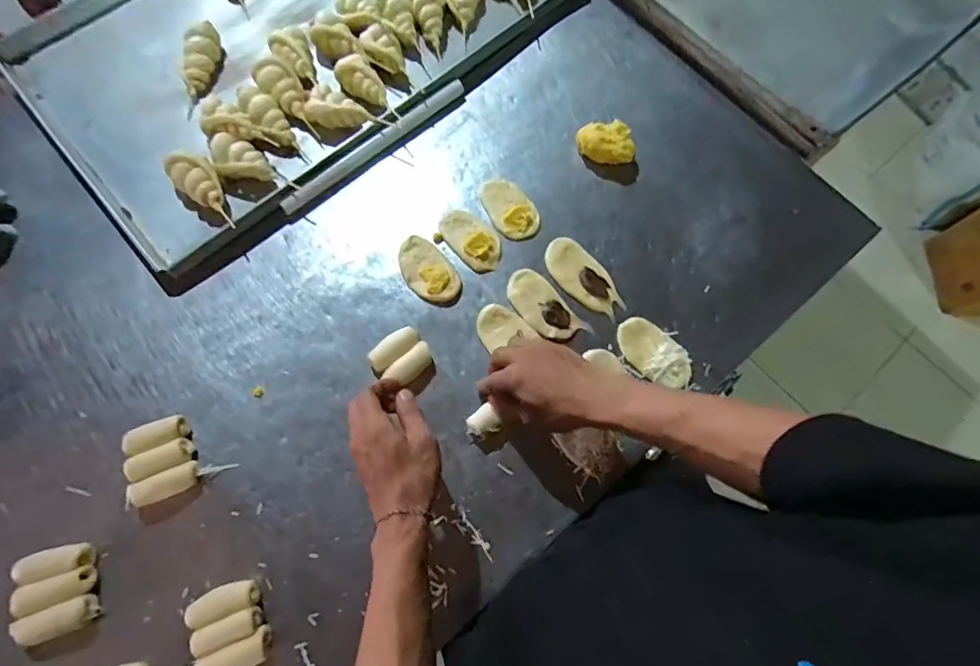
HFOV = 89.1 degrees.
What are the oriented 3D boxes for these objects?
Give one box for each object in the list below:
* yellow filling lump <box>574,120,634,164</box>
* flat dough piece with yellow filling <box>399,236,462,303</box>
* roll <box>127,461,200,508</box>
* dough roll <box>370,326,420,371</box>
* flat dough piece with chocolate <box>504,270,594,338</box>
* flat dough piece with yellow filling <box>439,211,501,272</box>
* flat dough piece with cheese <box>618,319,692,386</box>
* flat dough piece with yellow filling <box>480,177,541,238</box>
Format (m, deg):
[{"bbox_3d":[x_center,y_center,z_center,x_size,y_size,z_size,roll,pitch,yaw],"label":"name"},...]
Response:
[{"bbox_3d":[0.150,-0.248,0.649,0.077,0.037,0.053,15,73,4],"label":"yellow filling lump"},{"bbox_3d":[-0.076,-0.077,0.602,0.054,0.014,0.093,-34,76,-11],"label":"flat dough piece with yellow filling"},{"bbox_3d":[-0.333,0.155,0.506,0.064,0.027,0.027,-22,73,-21],"label":"roll"},{"bbox_3d":[-0.107,0.017,0.562,0.060,0.027,0.027,-37,76,-12],"label":"dough roll"},{"bbox_3d":[0.062,-0.033,0.586,0.050,0.015,0.107,-40,77,-12],"label":"flat dough piece with chocolate"},{"bbox_3d":[-0.024,-0.118,0.614,0.050,0.011,0.093,-41,77,-12],"label":"flat dough piece with yellow filling"},{"bbox_3d":[0.190,0.023,0.574,0.051,0.015,0.095,-42,77,-13],"label":"flat dough piece with cheese"},{"bbox_3d":[0.025,-0.159,0.630,0.051,0.020,0.086,-32,75,-10],"label":"flat dough piece with yellow filling"}]

